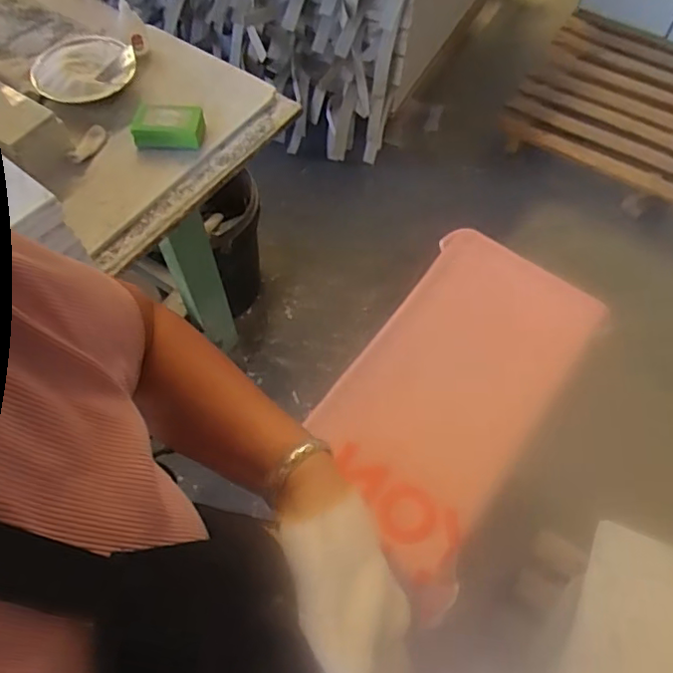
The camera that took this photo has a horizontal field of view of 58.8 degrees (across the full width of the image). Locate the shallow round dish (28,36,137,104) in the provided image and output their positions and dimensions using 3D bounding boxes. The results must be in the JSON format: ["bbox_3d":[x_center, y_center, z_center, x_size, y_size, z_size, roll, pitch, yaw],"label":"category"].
[{"bbox_3d":[-0.365,-0.392,0.866,0.138,0.028,0.120,-19,61,-12],"label":"shallow round dish"}]

